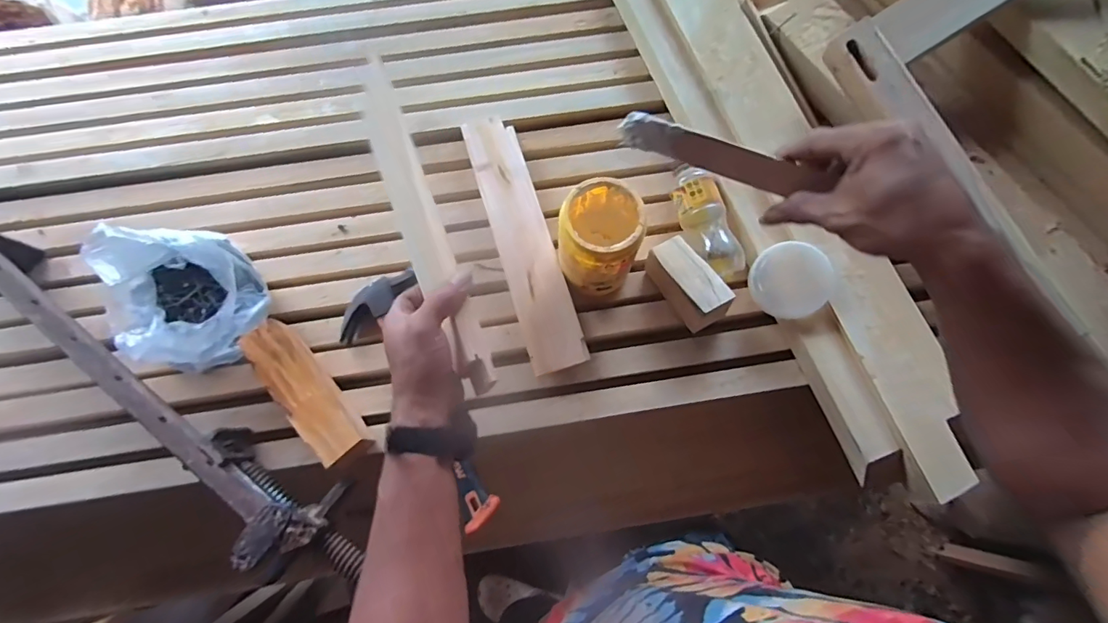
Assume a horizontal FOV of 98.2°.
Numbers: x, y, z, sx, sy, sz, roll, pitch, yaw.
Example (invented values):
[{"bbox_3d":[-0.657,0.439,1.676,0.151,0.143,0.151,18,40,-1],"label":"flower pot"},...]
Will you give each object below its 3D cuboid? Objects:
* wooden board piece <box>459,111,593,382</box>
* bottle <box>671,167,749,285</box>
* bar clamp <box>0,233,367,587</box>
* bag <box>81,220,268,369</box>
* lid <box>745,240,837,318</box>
[{"bbox_3d":[-0.042,-0.097,0.632,0.070,0.030,0.361,-17,75,-3],"label":"wooden board piece"},{"bbox_3d":[0.198,-0.115,0.624,0.054,0.051,0.156,-19,75,-4],"label":"bottle"},{"bbox_3d":[-0.695,-0.074,0.580,1.185,0.097,0.077,35,78,10],"label":"bar clamp"},{"bbox_3d":[-0.439,-0.021,0.550,0.159,0.128,0.163,25,77,8],"label":"bag"},{"bbox_3d":[0.287,-0.038,0.582,0.089,0.012,0.089,3,101,17],"label":"lid"}]

